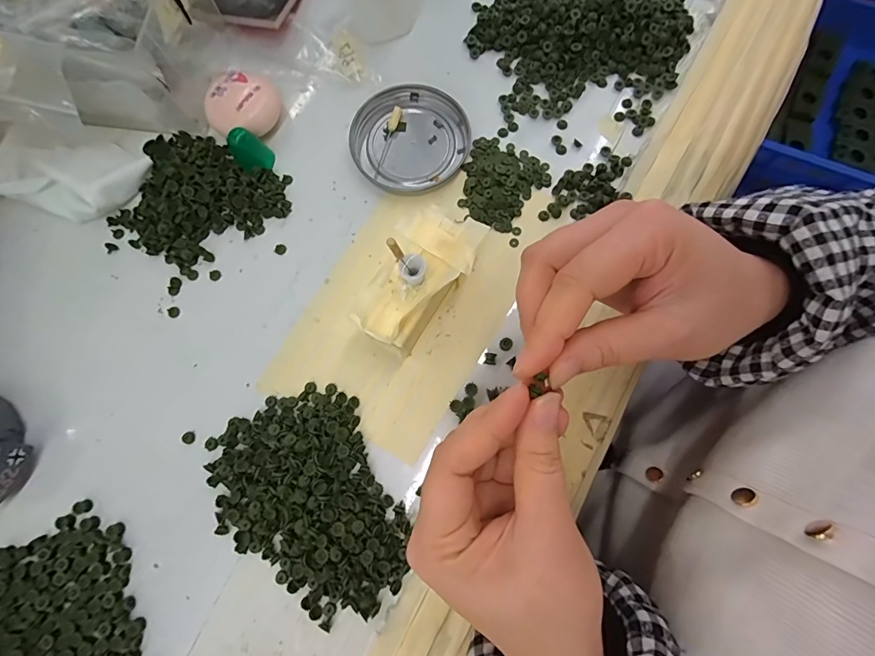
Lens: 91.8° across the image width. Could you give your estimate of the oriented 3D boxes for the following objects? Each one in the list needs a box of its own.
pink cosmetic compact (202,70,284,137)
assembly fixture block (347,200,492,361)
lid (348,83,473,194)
[{"bbox_3d":[-0.130,-0.149,0.286,0.047,0.020,0.040,-40,80,-7],"label":"pink cosmetic compact"},{"bbox_3d":[-0.011,-0.027,0.252,0.048,0.035,0.085,28,80,7],"label":"assembly fixture block"},{"bbox_3d":[-0.019,-0.128,0.287,0.074,0.009,0.077,0,78,1],"label":"lid"}]

